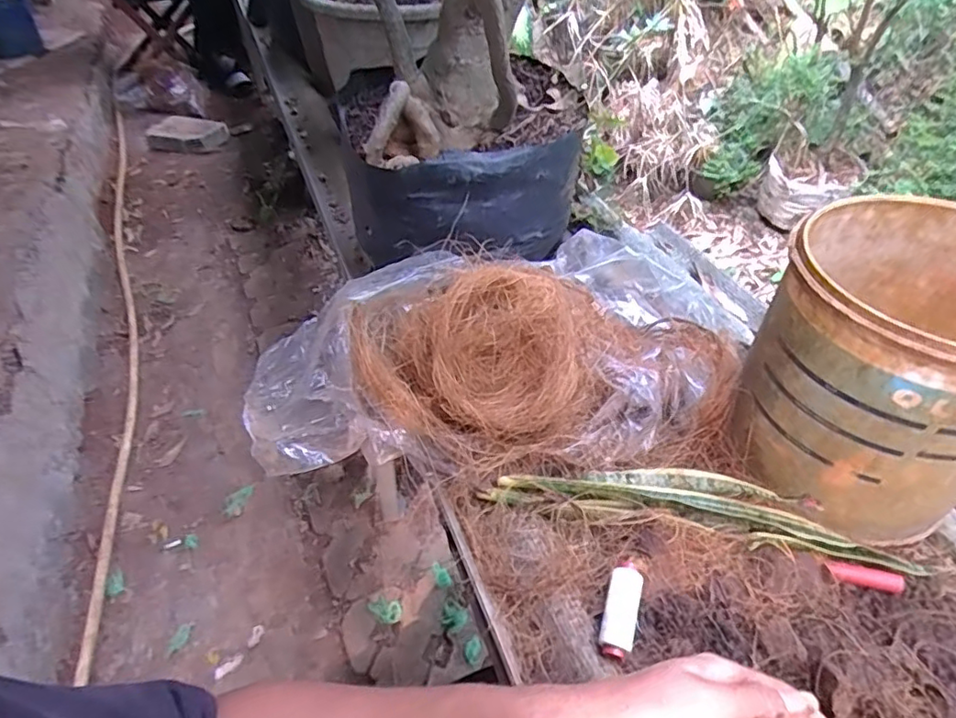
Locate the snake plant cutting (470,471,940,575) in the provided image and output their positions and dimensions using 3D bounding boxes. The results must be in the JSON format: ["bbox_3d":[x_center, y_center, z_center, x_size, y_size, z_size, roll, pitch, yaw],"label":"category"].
[{"bbox_3d":[0.158,0.112,0.433,0.290,0.026,0.047,6,46,12],"label":"snake plant cutting"}]

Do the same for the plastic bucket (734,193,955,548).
[{"bbox_3d":[0.300,0.001,0.413,0.163,0.166,0.189,27,53,30],"label":"plastic bucket"}]

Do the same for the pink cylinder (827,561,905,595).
[{"bbox_3d":[0.271,0.152,0.402,0.046,0.007,0.011,9,47,16],"label":"pink cylinder"}]

